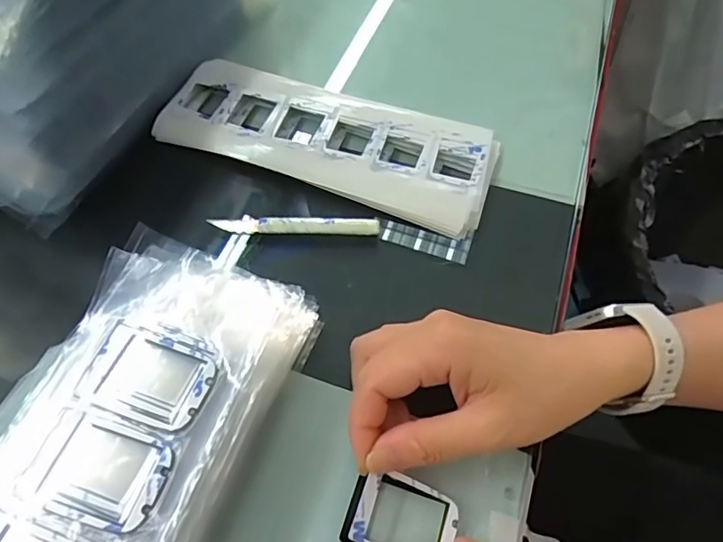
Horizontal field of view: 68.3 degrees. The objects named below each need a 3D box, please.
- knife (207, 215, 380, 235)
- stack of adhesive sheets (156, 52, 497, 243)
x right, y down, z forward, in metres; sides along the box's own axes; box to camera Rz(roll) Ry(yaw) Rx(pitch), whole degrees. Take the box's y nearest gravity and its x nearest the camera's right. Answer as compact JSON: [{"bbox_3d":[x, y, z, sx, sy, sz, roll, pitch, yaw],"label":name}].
[{"bbox_3d":[-0.043,-0.030,0.347,0.107,0.006,0.011,0,57,-1],"label":"knife"},{"bbox_3d":[-0.025,-0.099,0.387,0.237,0.011,0.093,18,59,10],"label":"stack of adhesive sheets"}]

